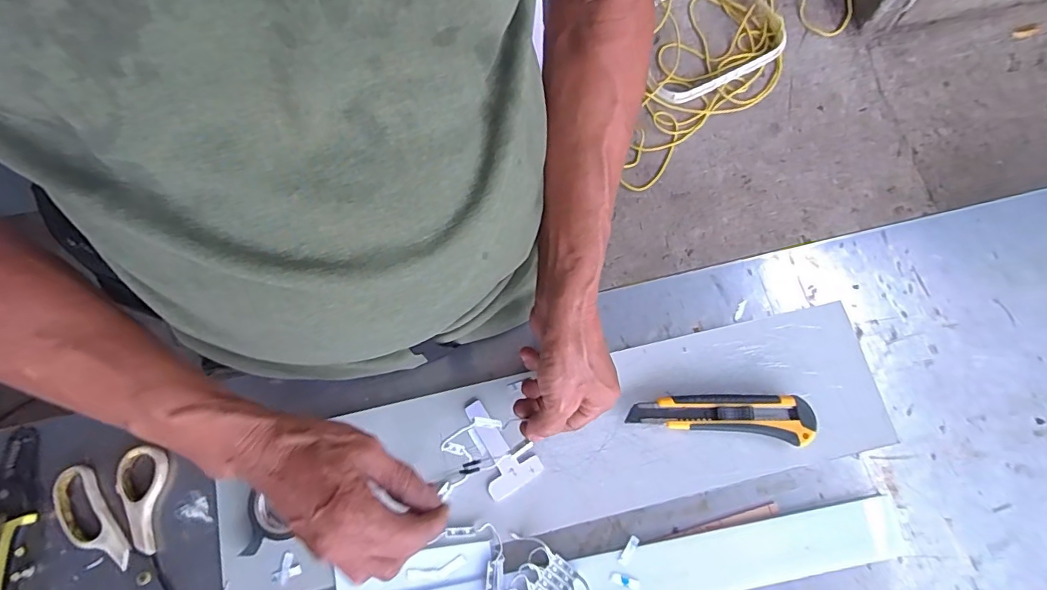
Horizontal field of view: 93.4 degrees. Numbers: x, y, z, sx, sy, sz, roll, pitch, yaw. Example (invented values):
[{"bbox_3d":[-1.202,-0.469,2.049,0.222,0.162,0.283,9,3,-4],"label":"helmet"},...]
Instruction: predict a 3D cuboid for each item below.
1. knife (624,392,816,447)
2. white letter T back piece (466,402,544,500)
[{"bbox_3d":[0.178,0.105,0.448,0.158,0.018,0.040,7,74,1],"label":"knife"},{"bbox_3d":[-0.024,0.135,0.447,0.050,0.005,0.085,-29,76,-9],"label":"white letter T back piece"}]

